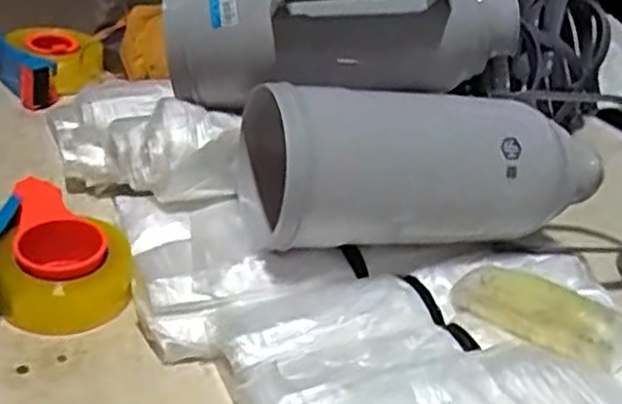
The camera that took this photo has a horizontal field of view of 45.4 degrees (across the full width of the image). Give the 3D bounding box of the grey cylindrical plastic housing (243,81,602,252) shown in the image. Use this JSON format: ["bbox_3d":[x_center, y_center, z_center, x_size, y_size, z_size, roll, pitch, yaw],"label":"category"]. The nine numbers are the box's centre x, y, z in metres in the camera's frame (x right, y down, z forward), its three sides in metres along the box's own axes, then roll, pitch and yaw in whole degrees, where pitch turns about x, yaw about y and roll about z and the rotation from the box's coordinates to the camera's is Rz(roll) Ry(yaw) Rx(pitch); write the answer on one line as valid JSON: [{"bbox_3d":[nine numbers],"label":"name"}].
[{"bbox_3d":[0.115,-0.047,0.744,0.353,0.144,0.167,-8,36,-15],"label":"grey cylindrical plastic housing"}]

